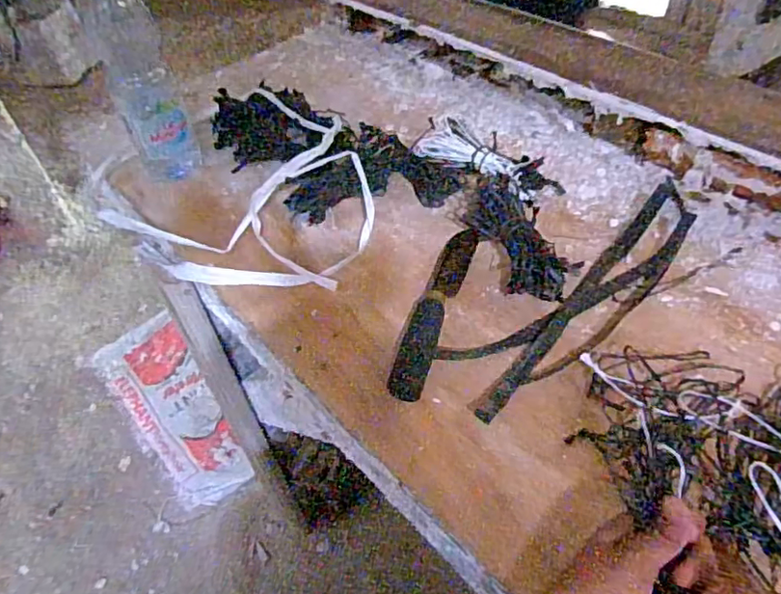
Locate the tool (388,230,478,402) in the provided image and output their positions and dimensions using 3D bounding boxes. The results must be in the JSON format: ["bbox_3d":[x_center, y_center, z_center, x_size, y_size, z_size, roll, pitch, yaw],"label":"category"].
[{"bbox_3d":[0.039,0.006,0.511,0.034,0.014,0.201,13,52,15],"label":"tool"}]

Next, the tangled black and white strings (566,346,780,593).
[{"bbox_3d":[0.261,0.108,0.395,0.244,0.032,0.157,24,56,23],"label":"tangled black and white strings"}]

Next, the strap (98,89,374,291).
[{"bbox_3d":[-0.131,-0.110,0.611,0.257,0.051,0.248,-2,50,3],"label":"strap"}]

